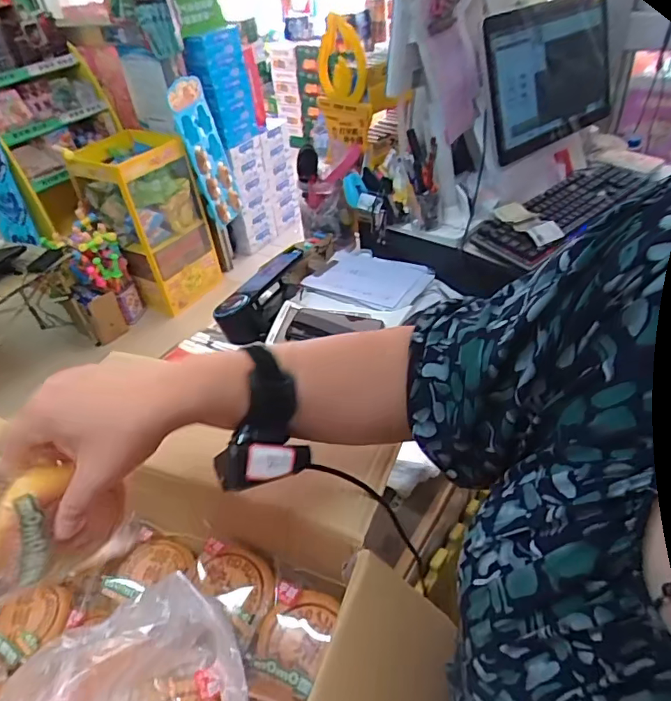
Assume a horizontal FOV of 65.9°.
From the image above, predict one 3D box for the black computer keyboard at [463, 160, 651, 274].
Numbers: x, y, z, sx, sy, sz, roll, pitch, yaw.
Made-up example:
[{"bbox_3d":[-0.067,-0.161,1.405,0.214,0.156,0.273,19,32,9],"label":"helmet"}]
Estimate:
[{"bbox_3d":[0.455,-0.289,1.027,0.450,0.035,0.154,-29,44,-24],"label":"black computer keyboard"}]

